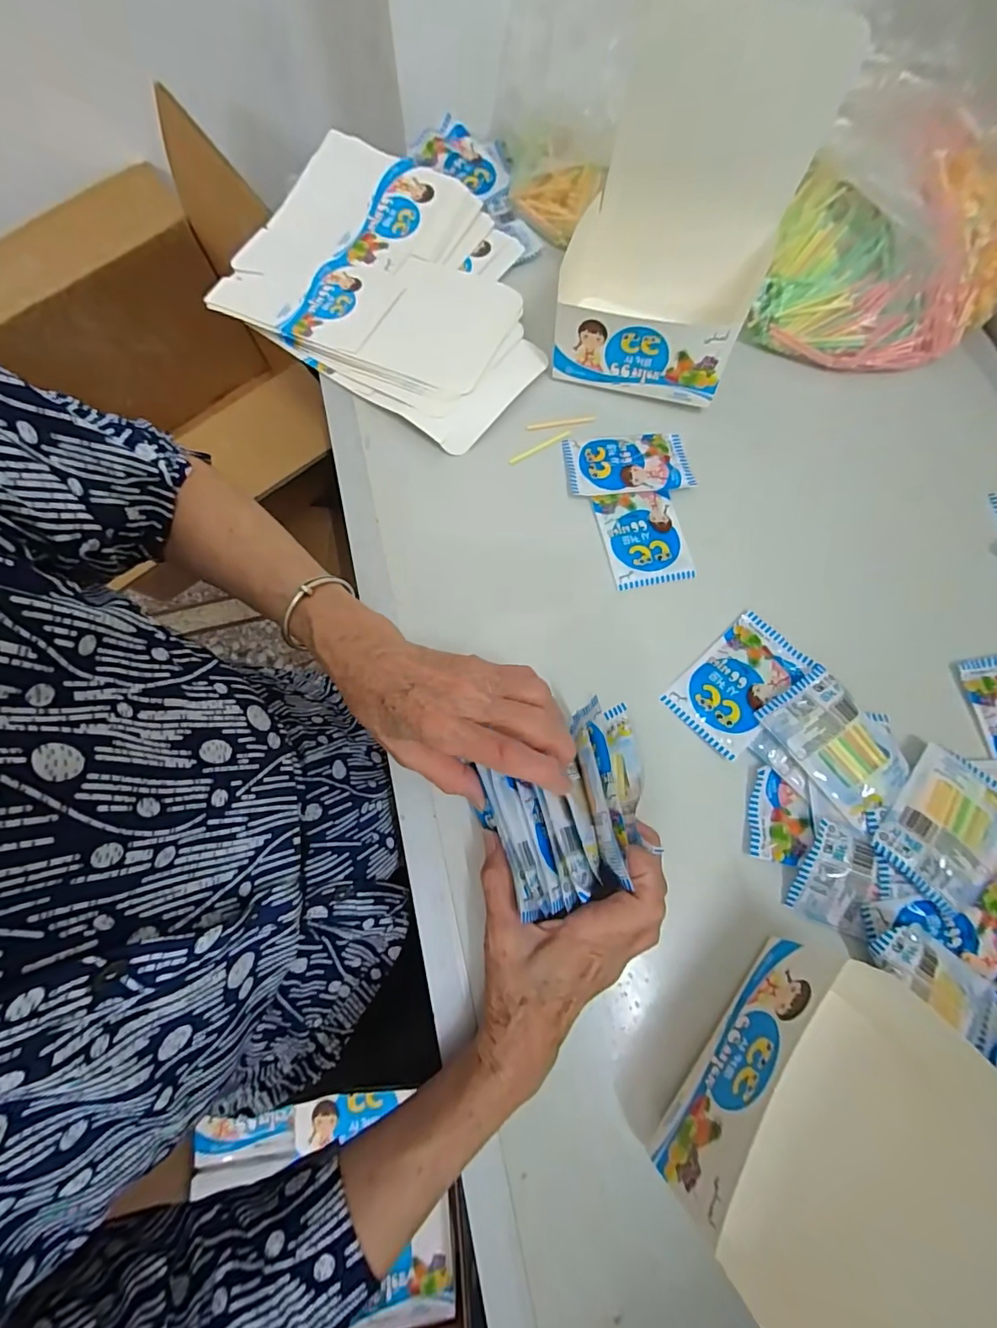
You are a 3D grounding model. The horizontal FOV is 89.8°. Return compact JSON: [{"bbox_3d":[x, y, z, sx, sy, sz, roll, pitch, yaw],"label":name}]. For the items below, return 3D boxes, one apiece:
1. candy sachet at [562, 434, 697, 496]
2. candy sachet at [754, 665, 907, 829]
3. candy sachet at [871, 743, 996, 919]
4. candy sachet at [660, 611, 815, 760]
[{"bbox_3d":[0.111,-0.171,0.427,0.106,0.009,0.062,-5,73,-3],"label":"candy sachet"},{"bbox_3d":[0.233,0.056,0.346,0.059,0.019,0.093,-32,76,-10],"label":"candy sachet"},{"bbox_3d":[0.294,0.105,0.325,0.099,0.017,0.066,-43,78,-13],"label":"candy sachet"},{"bbox_3d":[0.178,0.013,0.370,0.102,0.010,0.063,-42,78,-13],"label":"candy sachet"}]

